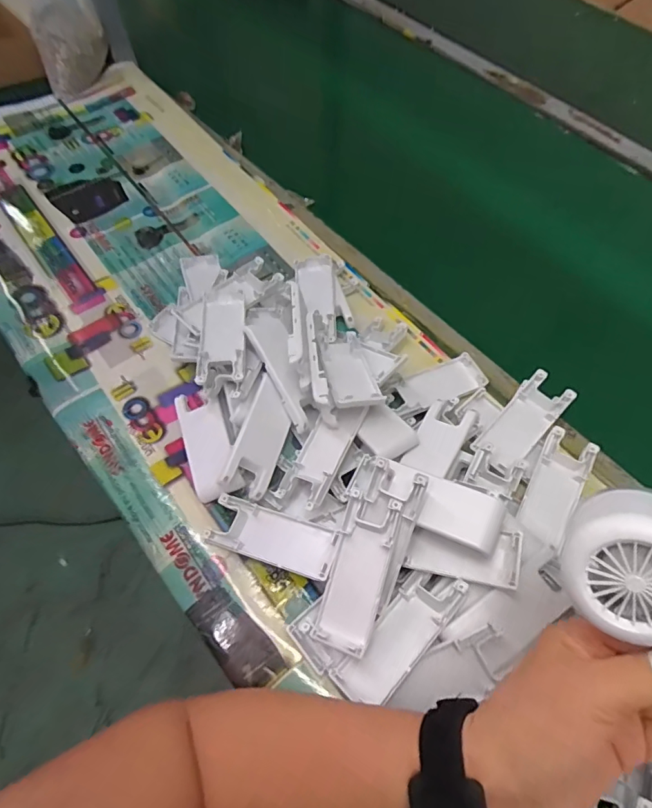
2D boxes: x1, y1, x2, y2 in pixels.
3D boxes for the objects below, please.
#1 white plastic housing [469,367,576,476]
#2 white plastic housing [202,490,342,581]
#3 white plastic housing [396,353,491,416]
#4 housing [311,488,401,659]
[{"bbox_3d":[0.171,0.015,0.423,0.040,0.012,0.102,41,68,18],"label":"white plastic housing"},{"bbox_3d":[-0.040,0.100,0.372,0.104,0.016,0.041,12,60,20],"label":"white plastic housing"},{"bbox_3d":[0.103,-0.017,0.456,0.094,0.013,0.042,-21,64,-13],"label":"white plastic housing"},{"bbox_3d":[0.023,0.116,0.341,0.037,0.019,0.103,16,81,6],"label":"housing"}]

